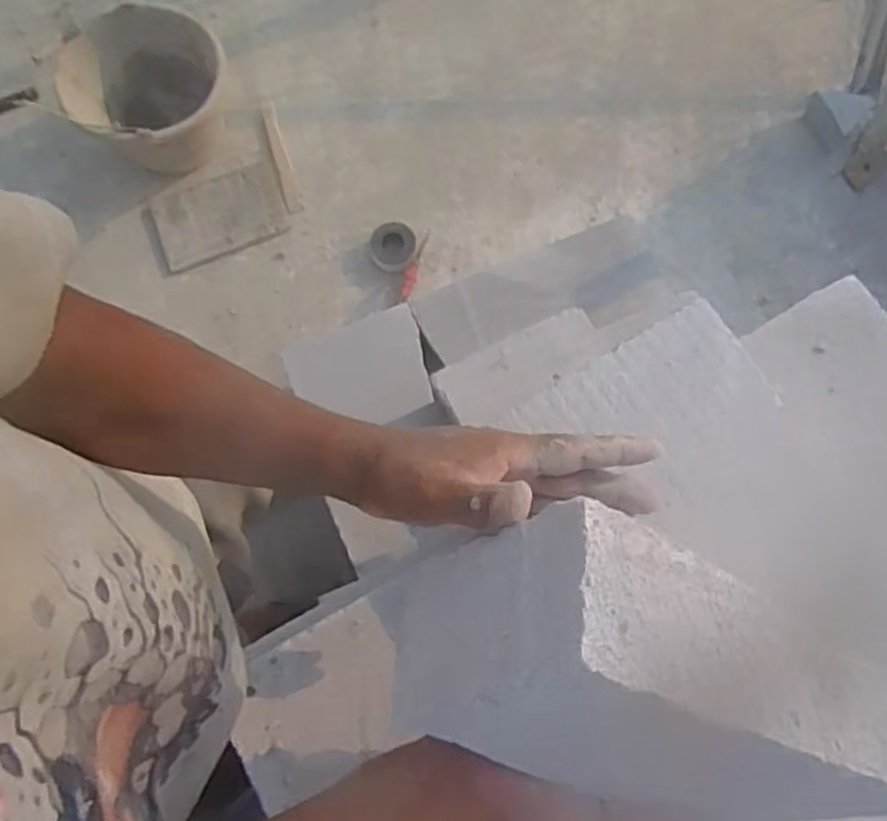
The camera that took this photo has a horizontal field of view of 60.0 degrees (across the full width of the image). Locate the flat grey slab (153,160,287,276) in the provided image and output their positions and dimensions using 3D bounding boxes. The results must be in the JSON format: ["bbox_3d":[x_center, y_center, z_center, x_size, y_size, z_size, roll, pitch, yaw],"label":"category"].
[{"bbox_3d":[-0.434,-0.372,1.483,0.244,0.017,0.144,-20,88,3],"label":"flat grey slab"}]

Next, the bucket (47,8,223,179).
[{"bbox_3d":[-0.564,-0.596,1.450,0.249,0.180,0.264,0,76,1],"label":"bucket"}]

